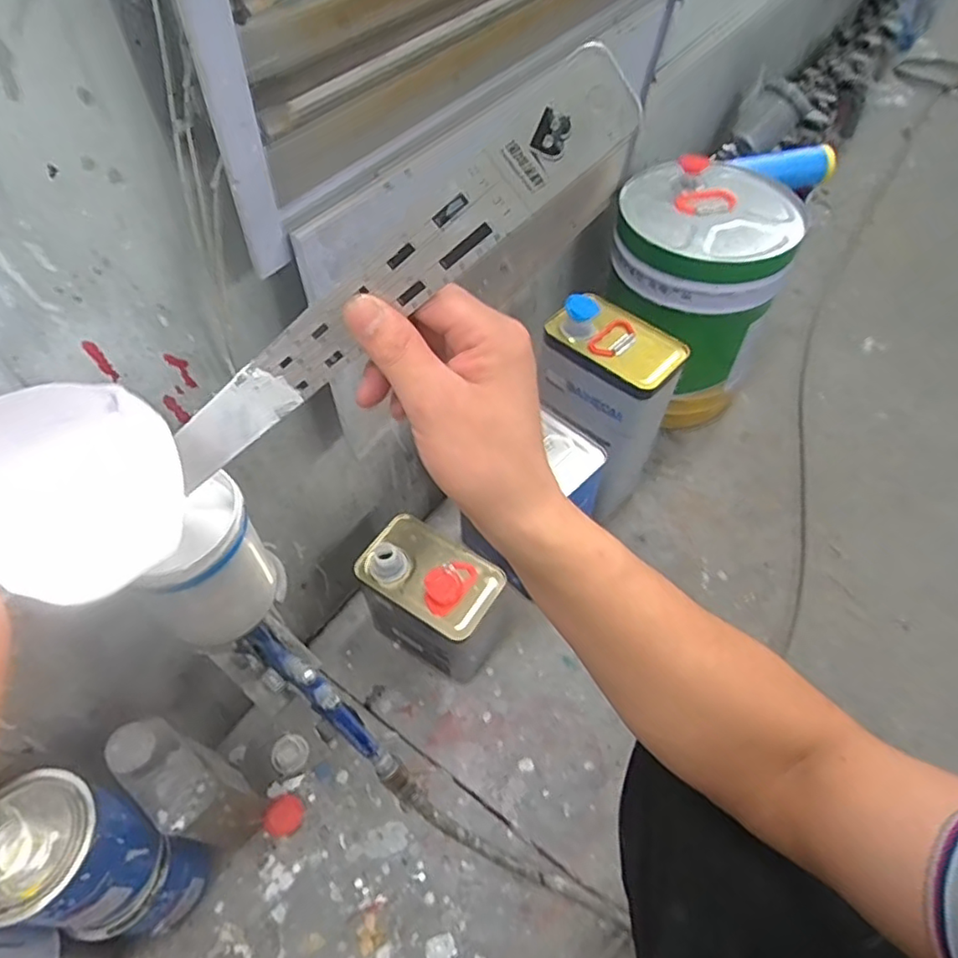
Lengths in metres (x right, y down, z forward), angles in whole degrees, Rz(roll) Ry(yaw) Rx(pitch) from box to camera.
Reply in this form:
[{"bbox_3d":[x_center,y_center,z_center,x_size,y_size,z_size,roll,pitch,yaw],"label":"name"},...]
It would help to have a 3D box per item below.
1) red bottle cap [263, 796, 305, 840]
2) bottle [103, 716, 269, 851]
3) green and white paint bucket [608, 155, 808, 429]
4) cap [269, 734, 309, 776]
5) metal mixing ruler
[{"bbox_3d":[-0.230,0.398,0.735,0.043,0.007,0.043,0,54,1],"label":"red bottle cap"},{"bbox_3d":[-0.300,0.332,0.663,0.112,0.213,0.065,33,61,22],"label":"bottle"},{"bbox_3d":[0.338,-0.302,1.010,0.245,0.304,0.278,20,57,15],"label":"green and white paint bucket"},{"bbox_3d":[-0.236,0.344,0.779,0.044,0.010,0.045,0,54,1],"label":"cap"},{"bbox_3d":[-0.067,-0.071,0.296,0.313,0.033,0.005,-28,26,36],"label":"metal mixing ruler"}]

